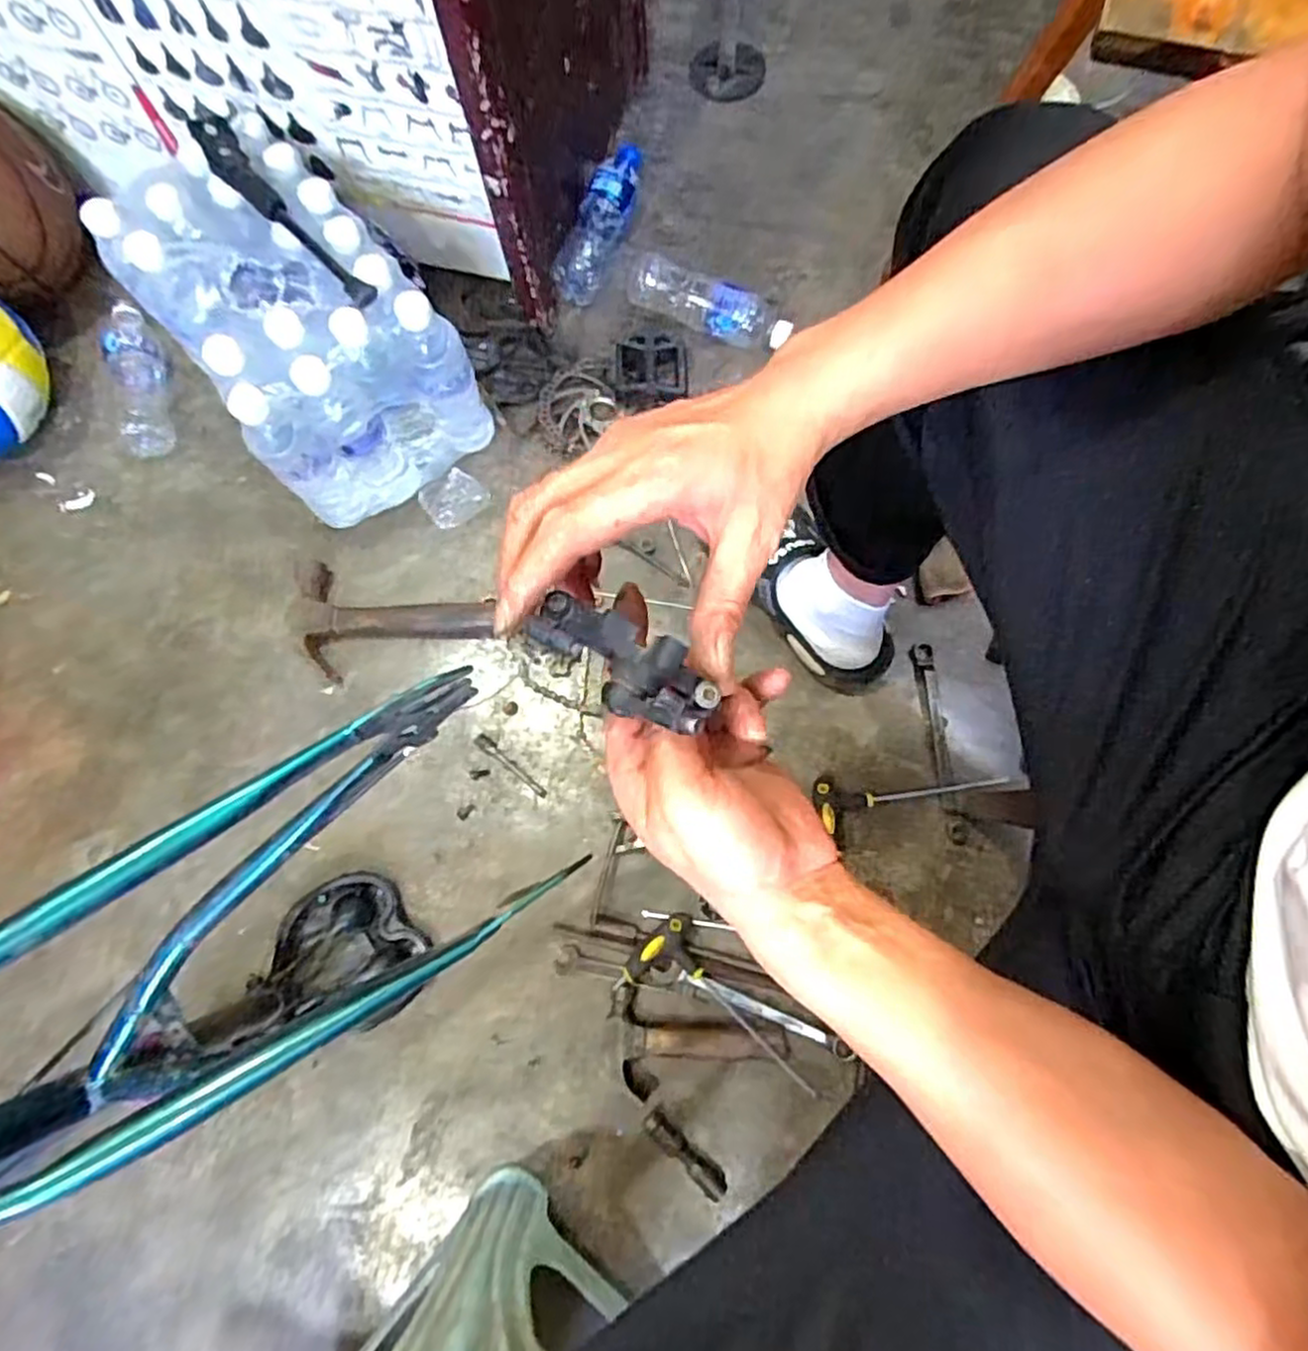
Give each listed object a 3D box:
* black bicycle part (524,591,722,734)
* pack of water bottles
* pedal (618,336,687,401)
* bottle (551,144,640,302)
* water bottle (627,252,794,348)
[{"bbox_3d":[-0.012,-0.006,0.308,0.084,0.032,0.033,32,79,-6],"label":"black bicycle part"},{"bbox_3d":[-0.393,-0.390,0.833,0.239,0.219,0.356,-36,77,-7],"label":"pack of water bottles"},{"bbox_3d":[-0.004,-0.383,0.916,0.087,0.026,0.072,0,76,2],"label":"pedal"},{"bbox_3d":[-0.067,-0.589,0.958,0.054,0.053,0.228,18,77,6],"label":"bottle"},{"bbox_3d":[0.070,-0.471,0.928,0.223,0.055,0.066,30,79,9],"label":"water bottle"}]

